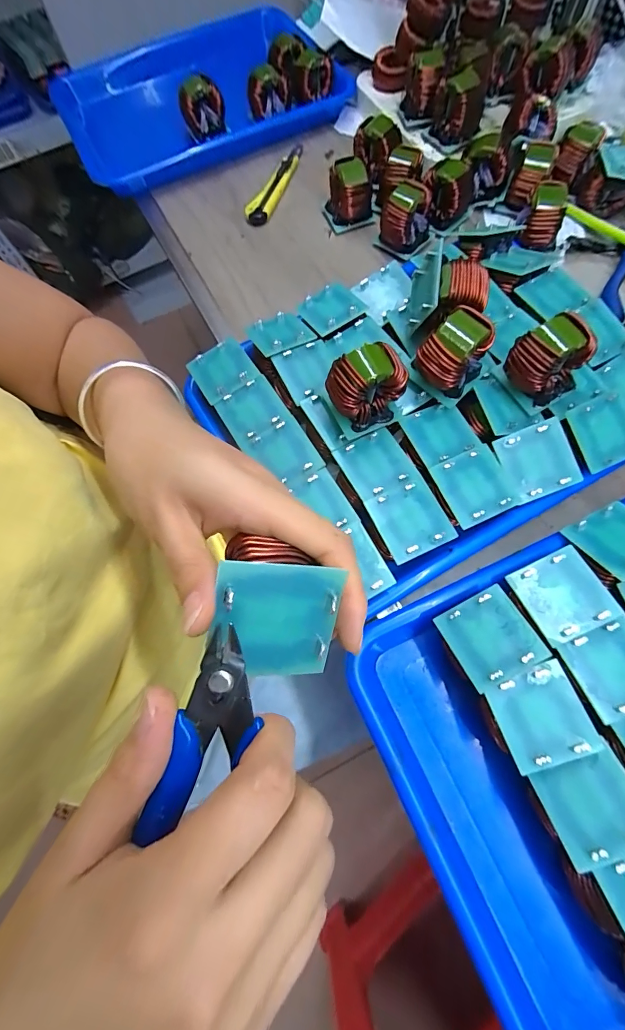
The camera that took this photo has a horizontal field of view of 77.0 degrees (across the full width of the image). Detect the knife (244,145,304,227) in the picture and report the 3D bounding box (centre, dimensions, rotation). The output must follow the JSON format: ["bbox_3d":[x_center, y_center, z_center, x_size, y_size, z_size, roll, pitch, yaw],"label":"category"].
[{"bbox_3d":[-0.038,-0.384,0.450,0.026,0.015,0.139,20,73,11],"label":"knife"}]

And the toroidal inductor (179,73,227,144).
[{"bbox_3d":[-0.129,-0.476,0.460,0.050,0.055,0.018,-13,40,4],"label":"toroidal inductor"}]

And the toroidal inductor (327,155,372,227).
[{"bbox_3d":[0.039,-0.330,0.405,0.040,0.049,0.042,-21,70,-4],"label":"toroidal inductor"}]

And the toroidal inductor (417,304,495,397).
[{"bbox_3d":[0.096,-0.106,0.270,0.041,0.049,0.033,-41,73,-12],"label":"toroidal inductor"}]

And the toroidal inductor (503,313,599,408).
[{"bbox_3d":[0.157,-0.103,0.264,0.043,0.044,0.039,-23,70,-6],"label":"toroidal inductor"}]

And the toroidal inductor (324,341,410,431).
[{"bbox_3d":[0.035,-0.083,0.266,0.045,0.048,0.034,-33,72,-9],"label":"toroidal inductor"}]

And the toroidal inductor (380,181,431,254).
[{"bbox_3d":[0.091,-0.290,0.387,0.043,0.046,0.047,41,78,16],"label":"toroidal inductor"}]

